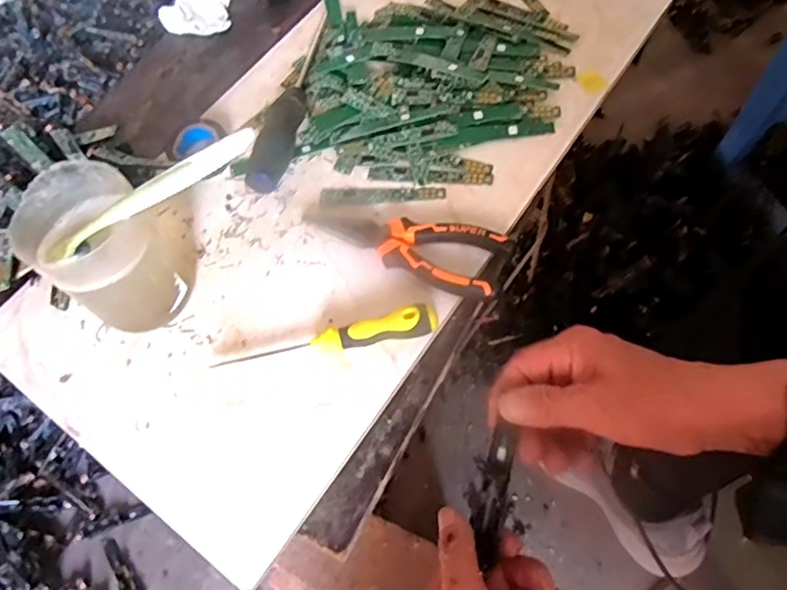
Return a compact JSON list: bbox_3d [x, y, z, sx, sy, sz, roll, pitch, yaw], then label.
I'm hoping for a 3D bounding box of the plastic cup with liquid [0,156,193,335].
[{"bbox_3d":[-0.193,-0.028,0.391,0.073,0.102,0.074,-3,61,5],"label":"plastic cup with liquid"}]

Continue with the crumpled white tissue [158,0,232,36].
[{"bbox_3d":[-0.204,-0.291,0.593,0.068,0.021,0.049,-12,60,1],"label":"crumpled white tissue"}]

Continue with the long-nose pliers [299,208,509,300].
[{"bbox_3d":[0.003,-0.035,0.424,0.152,0.020,0.050,12,63,13],"label":"long-nose pliers"}]

